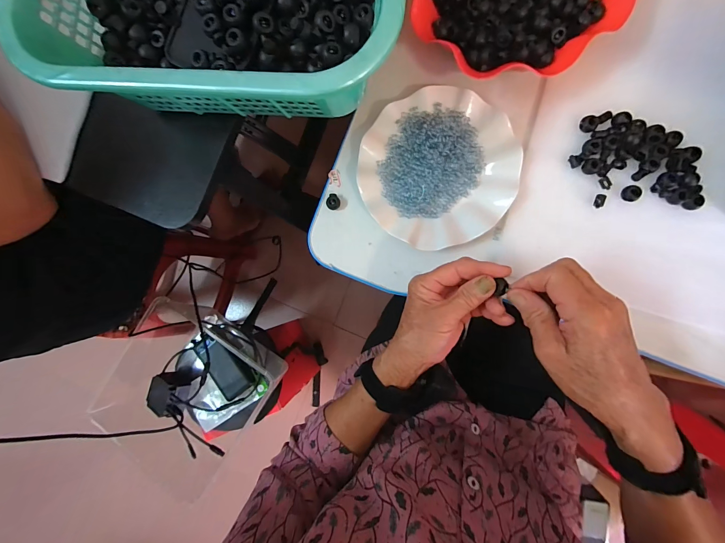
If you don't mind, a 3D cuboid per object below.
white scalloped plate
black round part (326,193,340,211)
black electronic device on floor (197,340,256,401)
[{"bbox_3d":[0.087,-0.120,0.371,0.175,0.027,0.177,0,88,7],"label":"white scalloped plate"},{"bbox_3d":[-0.037,-0.088,0.396,0.019,0.010,0.019,0,88,7],"label":"black round part"},{"bbox_3d":[-0.305,0.217,0.691,0.072,0.023,0.136,-19,108,11],"label":"black electronic device on floor"}]

